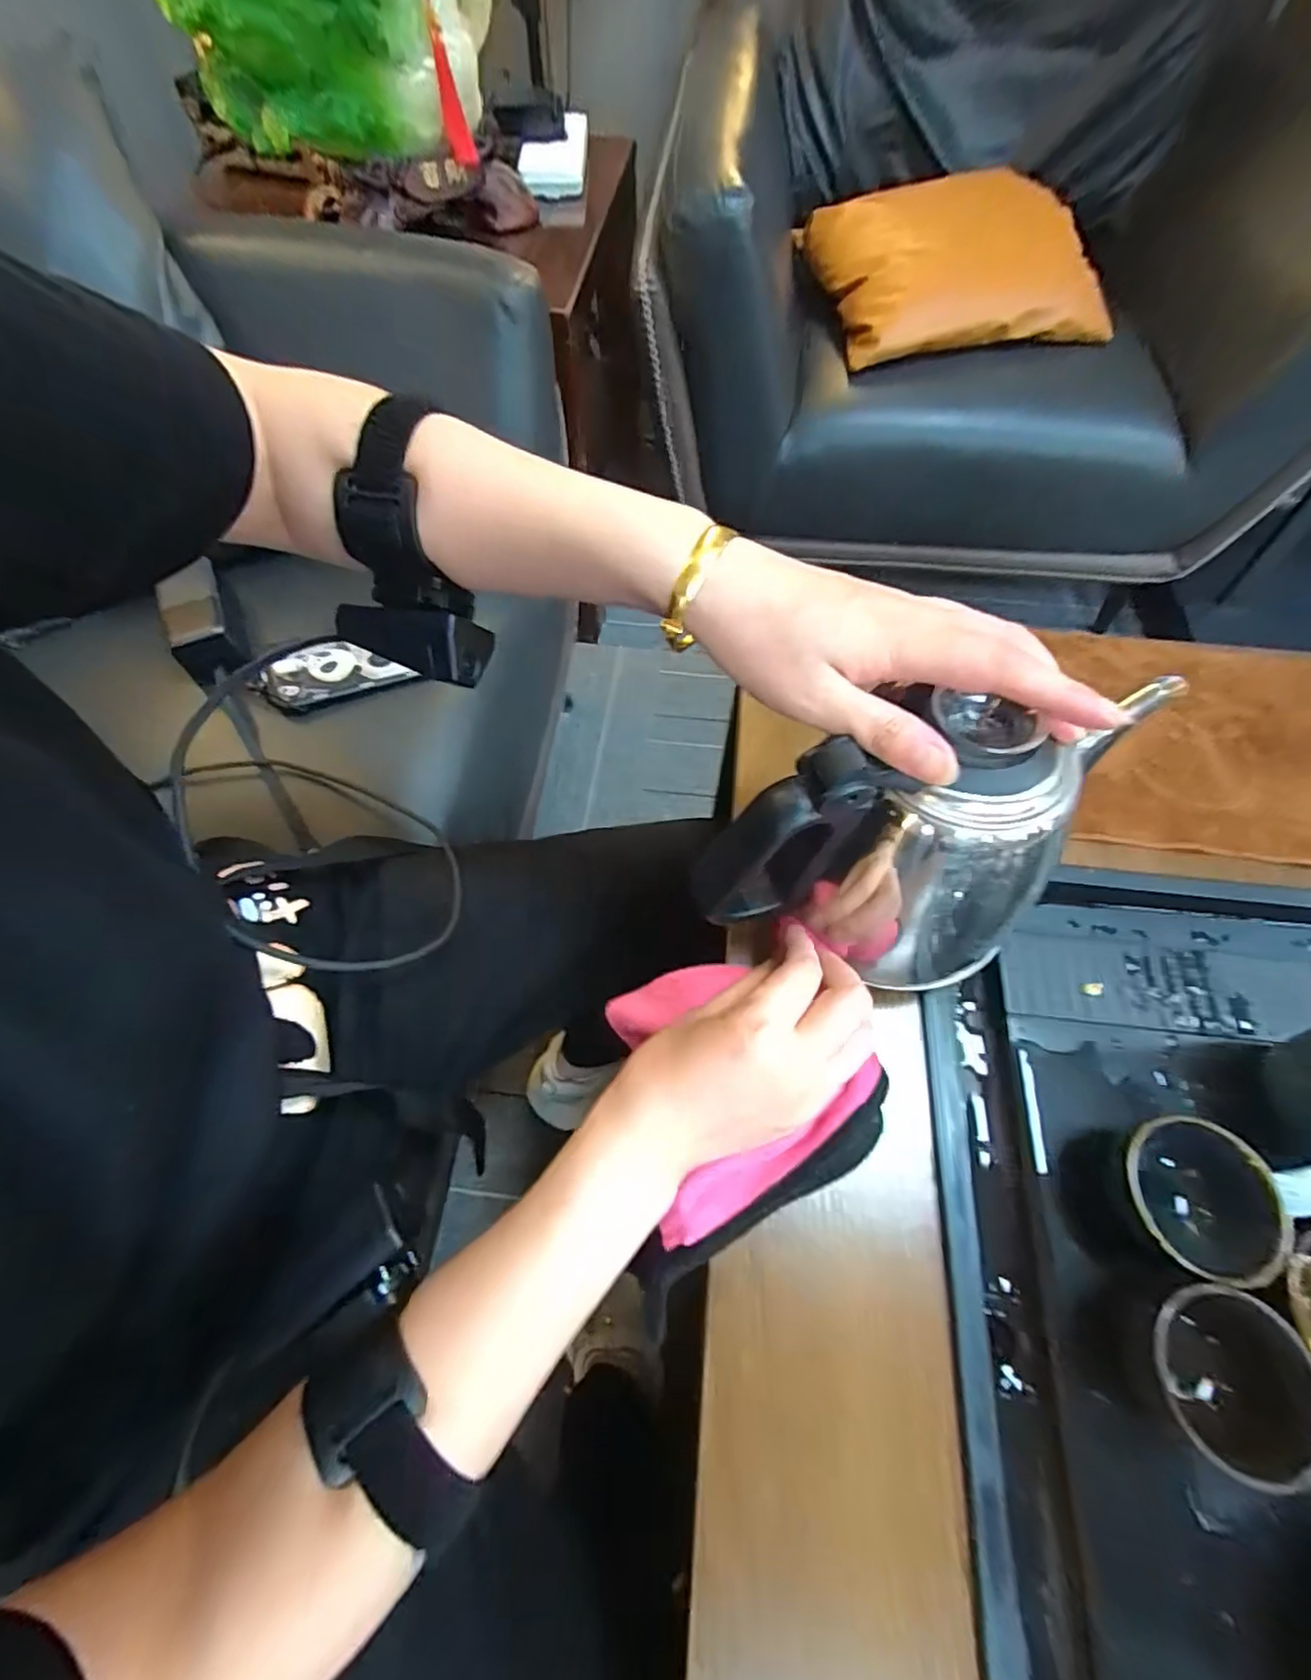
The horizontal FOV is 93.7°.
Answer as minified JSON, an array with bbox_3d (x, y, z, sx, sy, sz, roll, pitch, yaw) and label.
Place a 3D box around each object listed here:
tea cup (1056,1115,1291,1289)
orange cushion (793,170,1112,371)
[{"bbox_3d":[0.235,0.162,0.283,0.057,0.050,0.064,8,63,3],"label":"tea cup"},{"bbox_3d":[0.442,-0.887,0.947,0.378,0.101,0.337,-9,63,-6],"label":"orange cushion"}]

